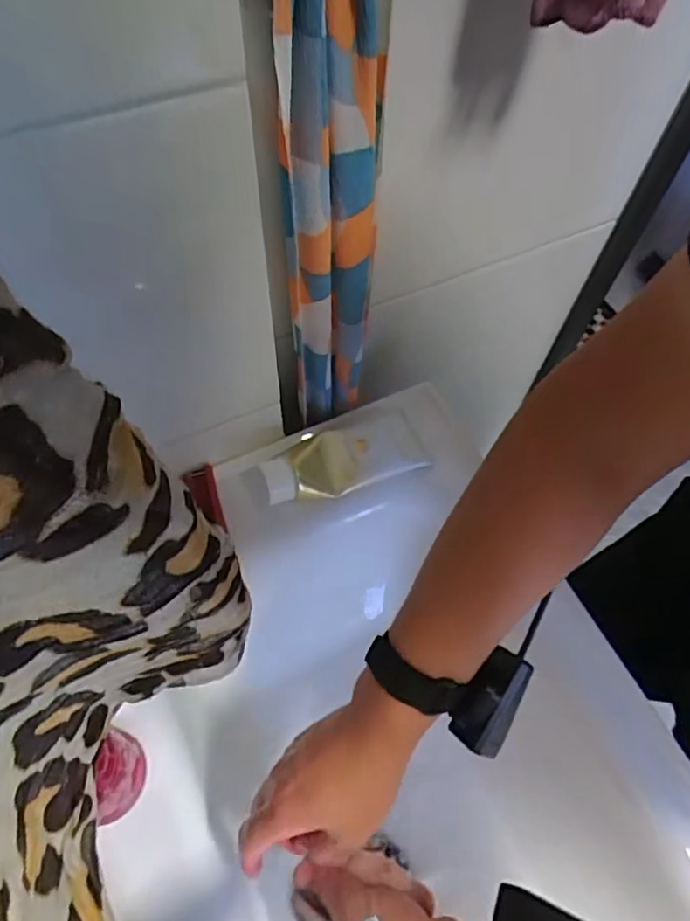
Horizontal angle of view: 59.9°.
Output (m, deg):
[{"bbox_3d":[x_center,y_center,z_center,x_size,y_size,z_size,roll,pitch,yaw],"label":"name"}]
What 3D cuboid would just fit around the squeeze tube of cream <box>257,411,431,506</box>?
[{"bbox_3d":[-0.002,-0.003,0.605,0.169,0.045,0.069,-19,64,-13],"label":"squeeze tube of cream"}]

